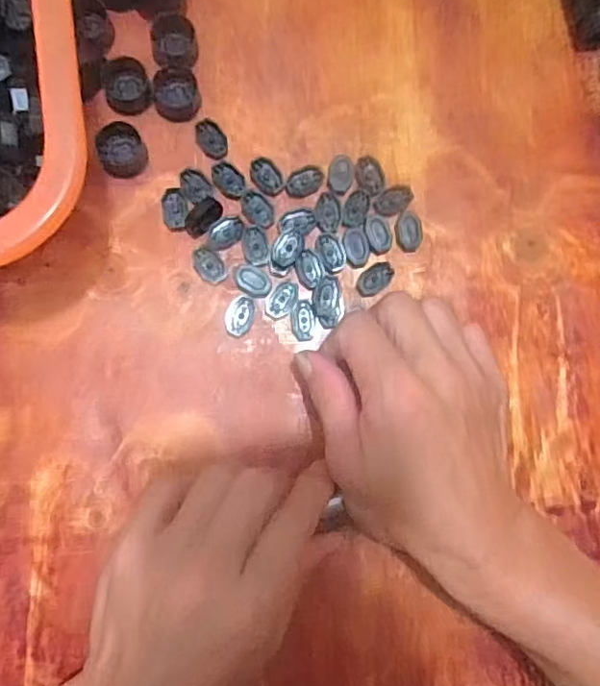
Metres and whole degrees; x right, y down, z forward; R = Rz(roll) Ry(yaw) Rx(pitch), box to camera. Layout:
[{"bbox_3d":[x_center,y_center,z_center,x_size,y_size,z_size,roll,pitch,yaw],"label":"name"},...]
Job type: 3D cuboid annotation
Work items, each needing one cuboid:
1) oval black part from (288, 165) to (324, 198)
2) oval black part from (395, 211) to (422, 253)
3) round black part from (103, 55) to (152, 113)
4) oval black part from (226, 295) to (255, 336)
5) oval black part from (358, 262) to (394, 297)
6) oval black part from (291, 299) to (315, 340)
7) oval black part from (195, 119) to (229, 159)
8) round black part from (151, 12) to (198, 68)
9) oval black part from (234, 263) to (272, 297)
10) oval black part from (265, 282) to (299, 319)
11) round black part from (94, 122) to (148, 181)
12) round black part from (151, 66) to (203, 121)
[{"bbox_3d":[0.003,-0.091,0.327,0.022,0.004,0.014,-28,88,-8],"label":"oval black part"},{"bbox_3d":[0.063,-0.064,0.332,0.015,0.005,0.022,-6,85,-7],"label":"oval black part"},{"bbox_3d":[-0.096,-0.143,0.319,0.025,0.006,0.030,-7,85,-7],"label":"round black part"},{"bbox_3d":[-0.033,-0.015,0.317,0.014,0.004,0.022,13,83,-5],"label":"oval black part"},{"bbox_3d":[0.043,-0.036,0.328,0.023,0.004,0.015,-41,90,-9],"label":"oval black part"},{"bbox_3d":[0.002,-0.013,0.321,0.013,0.004,0.022,1,84,-6],"label":"oval black part"},{"bbox_3d":[-0.049,-0.115,0.324,0.015,0.005,0.022,-24,87,-8],"label":"oval black part"},{"bbox_3d":[-0.070,-0.169,0.324,0.024,0.011,0.029,-2,84,-7],"label":"round black part"},{"bbox_3d":[-0.026,-0.035,0.318,0.022,0.004,0.015,31,82,-2],"label":"oval black part"},{"bbox_3d":[-0.010,-0.024,0.320,0.014,0.004,0.021,27,82,-3],"label":"oval black part"},{"bbox_3d":[-0.097,-0.106,0.316,0.025,0.010,0.027,1,84,-6],"label":"round black part"},{"bbox_3d":[-0.069,-0.140,0.324,0.026,0.006,0.029,-13,86,-8],"label":"round black part"}]

